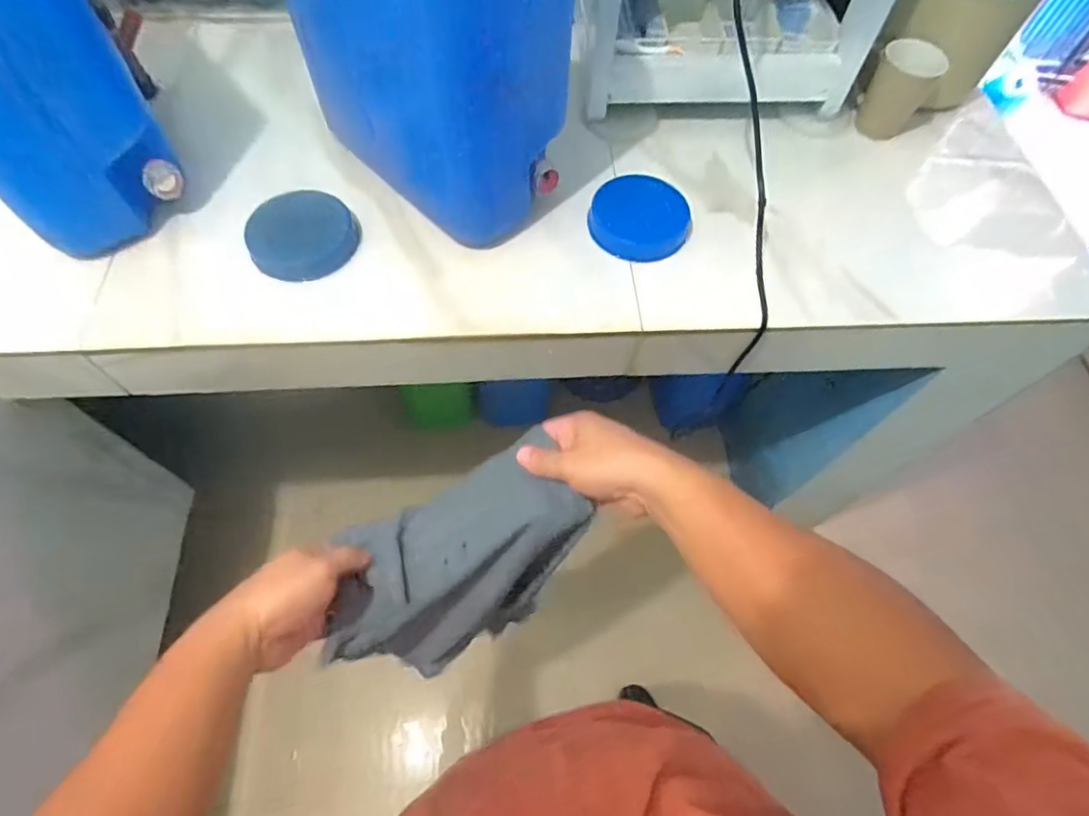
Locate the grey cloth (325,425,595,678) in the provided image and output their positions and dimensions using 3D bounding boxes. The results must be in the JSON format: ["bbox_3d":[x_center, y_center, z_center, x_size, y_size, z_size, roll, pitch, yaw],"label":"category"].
[{"bbox_3d":[-0.085,0.168,0.580,0.229,0.243,0.108,-25,66,-15],"label":"grey cloth"}]

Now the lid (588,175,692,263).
[{"bbox_3d":[0.116,-0.232,0.701,0.118,0.029,0.107,14,62,4],"label":"lid"}]

